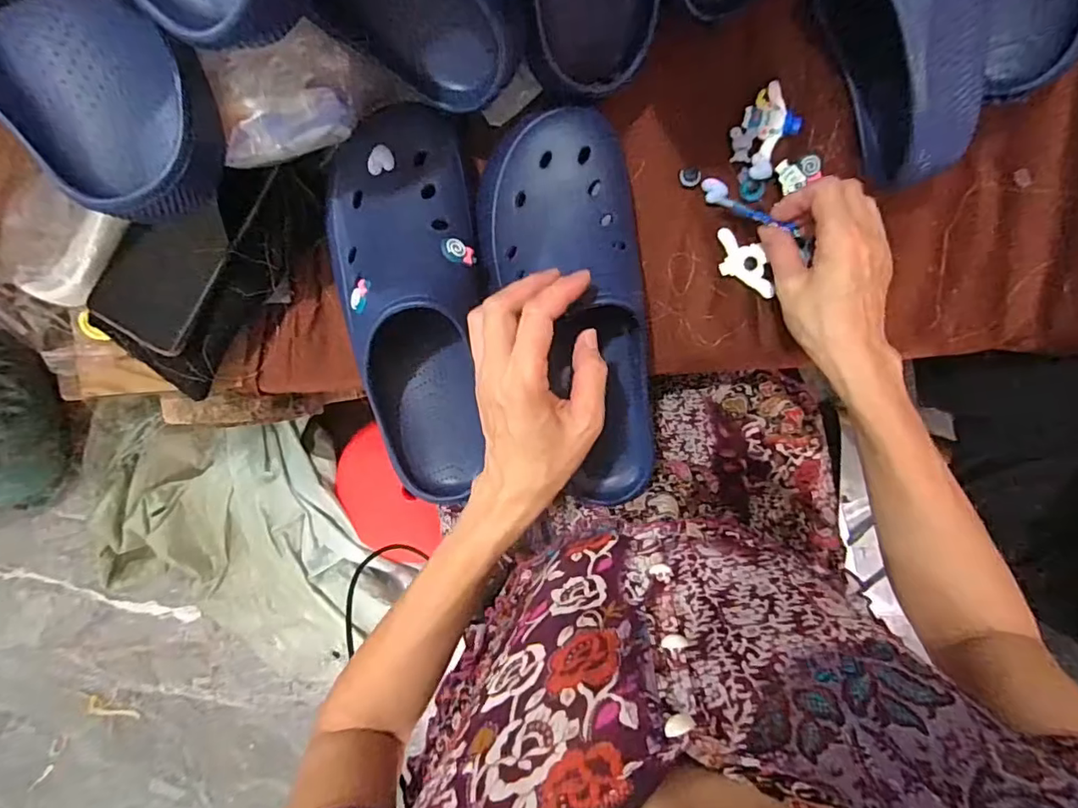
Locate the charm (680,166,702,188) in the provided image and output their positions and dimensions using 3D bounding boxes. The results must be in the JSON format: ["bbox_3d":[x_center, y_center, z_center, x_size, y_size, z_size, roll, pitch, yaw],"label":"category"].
[{"bbox_3d":[0.117,-0.176,0.425,0.016,0.006,0.016,0,98,0],"label":"charm"}]

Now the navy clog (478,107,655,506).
[{"bbox_3d":[0.031,-0.055,0.395,0.108,0.077,0.283,-14,107,2],"label":"navy clog"}]

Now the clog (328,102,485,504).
[{"bbox_3d":[-0.091,-0.062,0.399,0.102,0.080,0.278,-6,98,1],"label":"clog"}]

